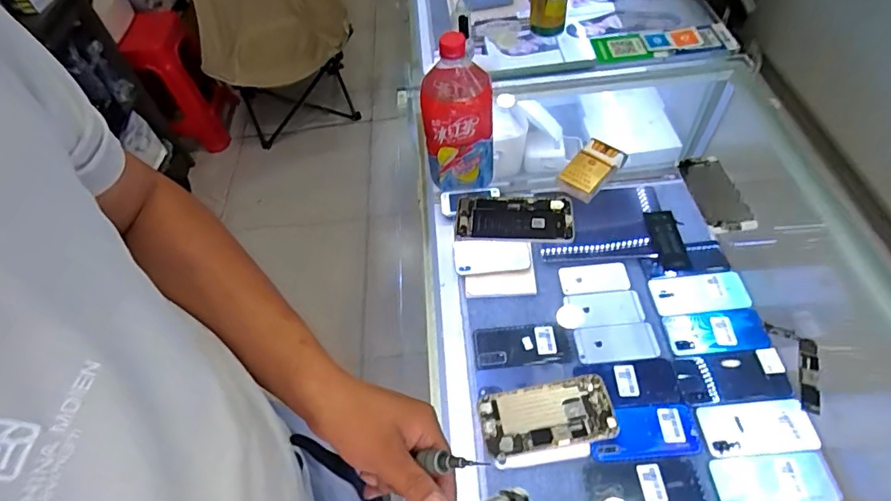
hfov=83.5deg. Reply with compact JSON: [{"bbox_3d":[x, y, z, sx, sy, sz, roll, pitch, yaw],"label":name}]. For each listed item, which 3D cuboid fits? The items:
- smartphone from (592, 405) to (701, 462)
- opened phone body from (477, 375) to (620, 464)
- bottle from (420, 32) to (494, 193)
[{"bbox_3d":[0.302,0.278,0.761,0.158,0.011,0.079,-4,54,3],"label":"smartphone"},{"bbox_3d":[0.106,0.173,0.524,0.137,0.011,0.068,-11,54,-3],"label":"opened phone body"},{"bbox_3d":[0.017,-0.178,0.651,0.088,0.205,0.078,1,54,6],"label":"bottle"}]

